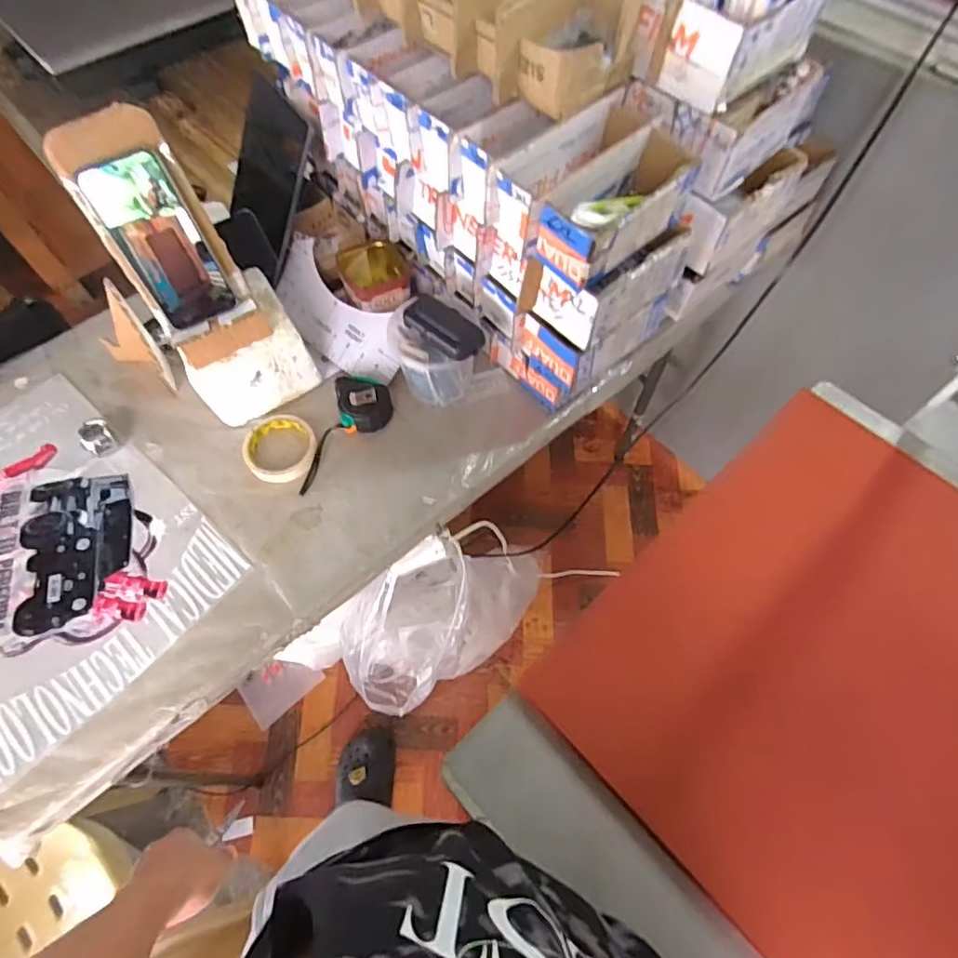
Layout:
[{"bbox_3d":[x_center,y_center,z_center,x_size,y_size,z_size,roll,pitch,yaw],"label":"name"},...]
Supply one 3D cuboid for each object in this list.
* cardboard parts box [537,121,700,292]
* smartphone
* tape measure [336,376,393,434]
[{"bbox_3d":[0.136,-0.264,0.558,0.074,0.074,0.168,41,69,19],"label":"cardboard parts box"},{"bbox_3d":[-0.321,-0.239,0.586,0.072,0.161,0.014,-32,47,-16],"label":"smartphone"},{"bbox_3d":[-0.153,-0.101,0.760,0.072,0.039,0.071,-8,62,-4],"label":"tape measure"}]

